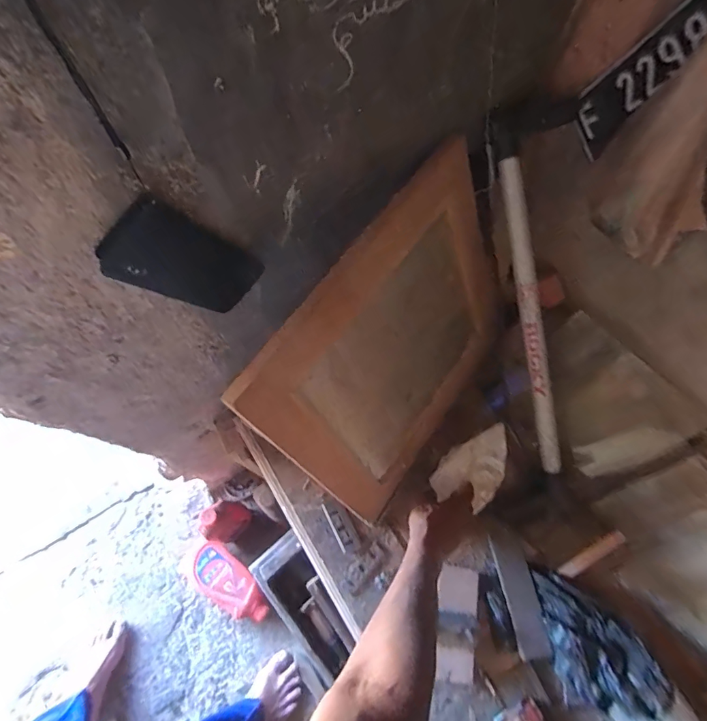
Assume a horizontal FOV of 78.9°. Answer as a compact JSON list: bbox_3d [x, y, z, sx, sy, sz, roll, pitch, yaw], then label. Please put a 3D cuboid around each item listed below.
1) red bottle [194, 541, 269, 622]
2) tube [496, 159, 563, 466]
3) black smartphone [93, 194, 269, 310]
[{"bbox_3d":[-0.310,0.562,1.078,0.237,0.071,0.108,36,71,16],"label":"red bottle"},{"bbox_3d":[0.260,-0.042,0.620,0.030,0.019,0.464,-17,106,-7],"label":"tube"},{"bbox_3d":[-0.172,-0.101,0.456,0.087,0.165,0.007,-46,60,13],"label":"black smartphone"}]

